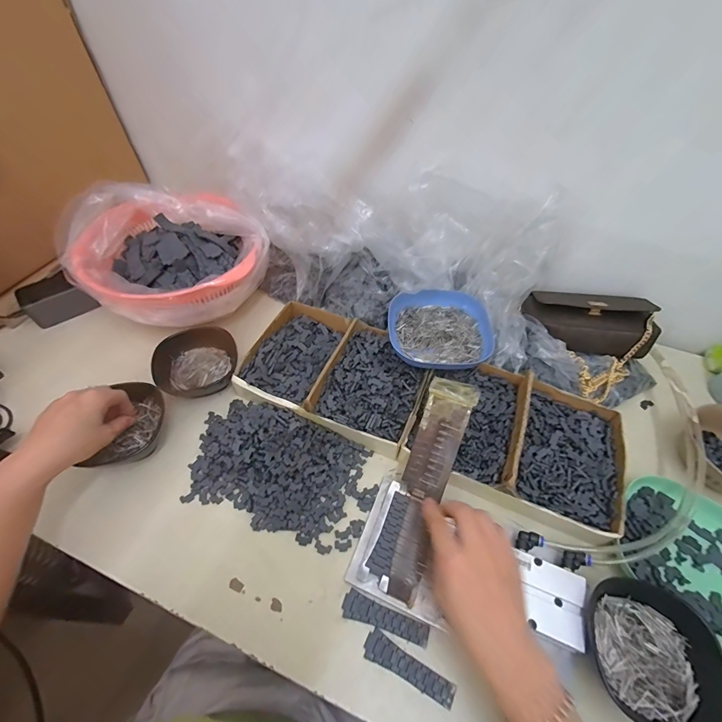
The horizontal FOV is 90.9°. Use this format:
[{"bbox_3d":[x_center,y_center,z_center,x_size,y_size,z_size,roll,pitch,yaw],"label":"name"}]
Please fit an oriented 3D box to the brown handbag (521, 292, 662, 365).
[{"bbox_3d":[0.332,-0.059,0.519,0.175,0.064,0.086,20,54,13],"label":"brown handbag"}]

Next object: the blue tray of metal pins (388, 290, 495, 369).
[{"bbox_3d":[0.112,-0.048,0.510,0.142,0.034,0.126,3,52,0],"label":"blue tray of metal pins"}]

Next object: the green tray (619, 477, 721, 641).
[{"bbox_3d":[0.359,0.205,0.388,0.129,0.031,0.141,27,55,17],"label":"green tray"}]

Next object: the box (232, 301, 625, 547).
[{"bbox_3d":[0.081,0.051,0.477,0.489,0.051,0.185,21,54,14],"label":"box"}]

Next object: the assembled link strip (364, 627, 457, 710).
[{"bbox_3d":[0.045,0.283,0.329,0.085,0.006,0.024,22,54,14],"label":"assembled link strip"}]

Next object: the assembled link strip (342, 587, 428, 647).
[{"bbox_3d":[0.024,0.255,0.350,0.085,0.004,0.023,19,53,12],"label":"assembled link strip"}]

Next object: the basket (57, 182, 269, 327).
[{"bbox_3d":[-0.293,-0.158,0.554,0.246,0.134,0.237,-30,59,-24],"label":"basket"}]

